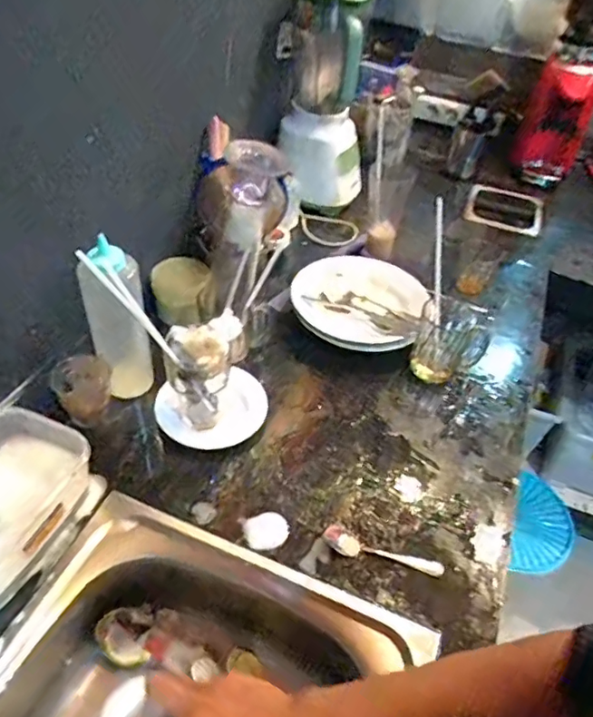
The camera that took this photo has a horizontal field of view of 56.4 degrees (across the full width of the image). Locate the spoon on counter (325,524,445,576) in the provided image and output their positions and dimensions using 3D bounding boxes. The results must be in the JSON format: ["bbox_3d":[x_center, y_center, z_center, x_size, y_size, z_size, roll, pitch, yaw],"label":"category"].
[{"bbox_3d":[0.099,0.223,0.631,0.137,0.009,0.029,16,45,10],"label":"spoon on counter"}]

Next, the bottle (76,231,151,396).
[{"bbox_3d":[-0.231,-0.044,0.717,0.068,0.254,0.066,-14,47,-19],"label":"bottle"}]

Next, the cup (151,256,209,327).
[{"bbox_3d":[-0.181,-0.112,0.872,0.076,0.090,0.073,3,44,-3],"label":"cup"}]

